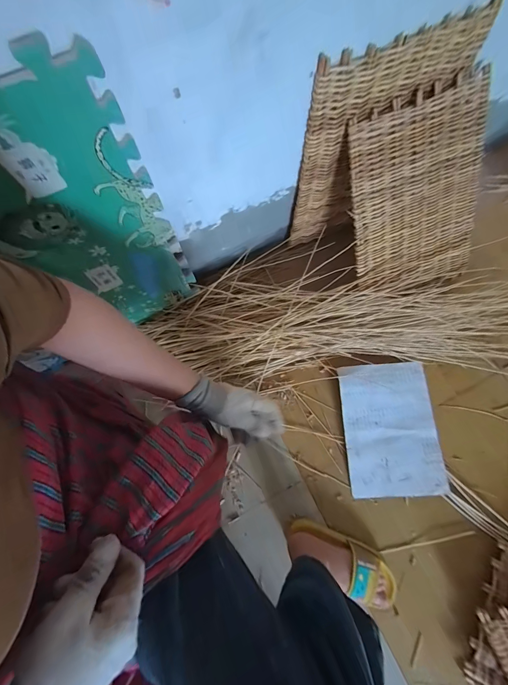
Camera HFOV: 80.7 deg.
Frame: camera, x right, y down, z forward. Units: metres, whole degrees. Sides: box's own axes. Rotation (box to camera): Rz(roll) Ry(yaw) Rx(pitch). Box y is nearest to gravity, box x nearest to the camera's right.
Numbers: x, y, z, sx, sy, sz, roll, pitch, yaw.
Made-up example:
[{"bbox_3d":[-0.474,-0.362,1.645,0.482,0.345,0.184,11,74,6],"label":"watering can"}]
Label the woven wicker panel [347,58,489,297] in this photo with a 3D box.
[{"bbox_3d":[0.380,-0.316,0.683,0.338,0.403,0.020,-23,35,-8],"label":"woven wicker panel"}]

